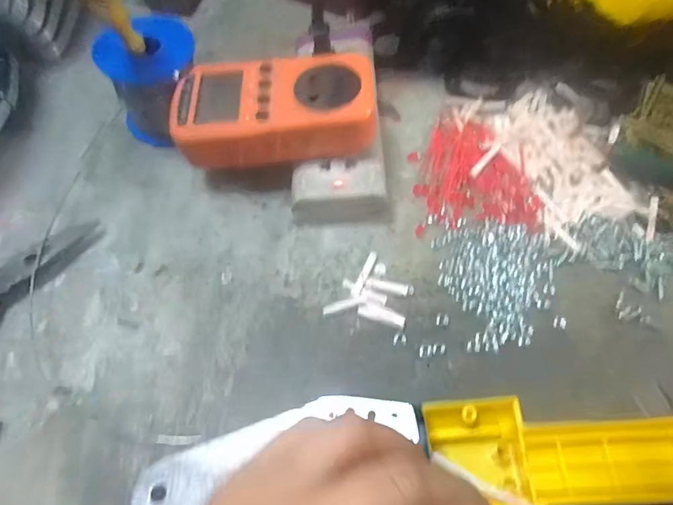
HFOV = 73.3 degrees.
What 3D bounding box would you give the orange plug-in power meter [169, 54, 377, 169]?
[{"bbox_3d":[-0.040,-0.094,0.292,0.126,0.033,0.065,-2,61,-2],"label":"orange plug-in power meter"}]

